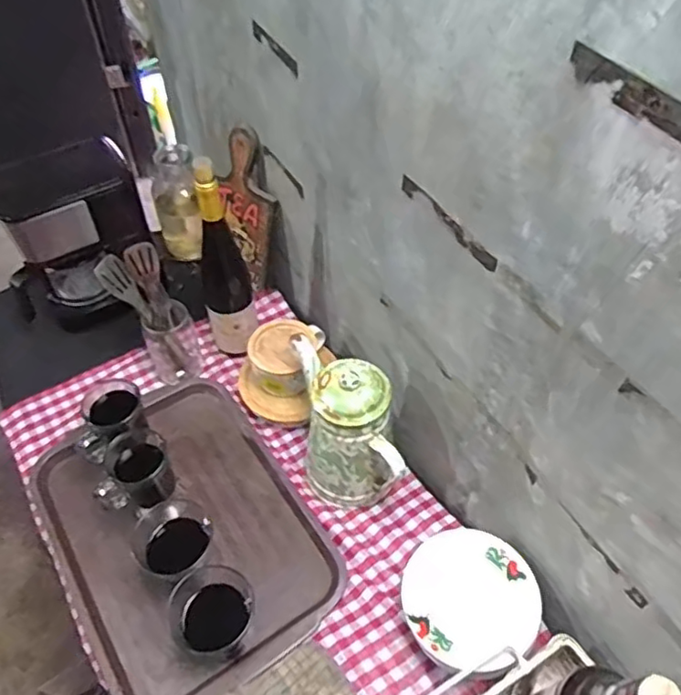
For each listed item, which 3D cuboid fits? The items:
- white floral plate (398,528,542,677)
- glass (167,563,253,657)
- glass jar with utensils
[{"bbox_3d":[0.144,0.278,0.693,0.150,0.015,0.145,0,52,0],"label":"white floral plate"},{"bbox_3d":[-0.144,0.309,0.722,0.090,0.089,0.092,34,59,24],"label":"glass"},{"bbox_3d":[-0.274,-0.044,0.922,0.098,0.211,0.083,-19,54,-15],"label":"glass jar with utensils"}]

